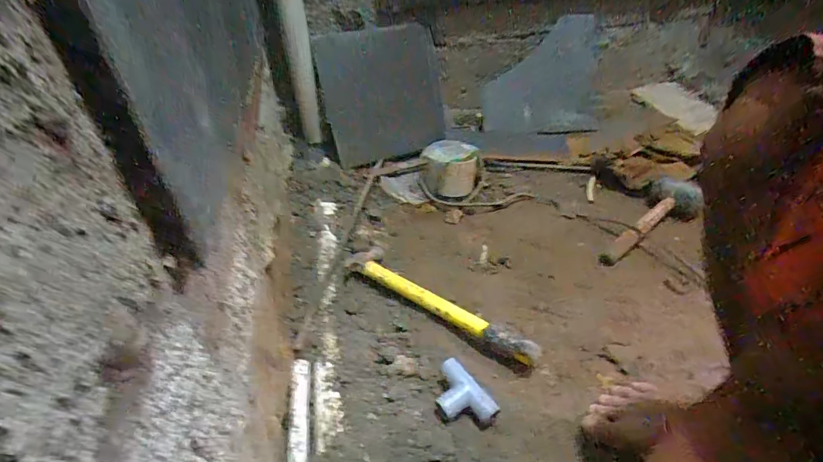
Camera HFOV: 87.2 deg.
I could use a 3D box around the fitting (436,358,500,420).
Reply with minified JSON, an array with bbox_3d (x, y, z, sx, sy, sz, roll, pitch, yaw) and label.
[{"bbox_3d":[0.063,0.213,0.555,0.051,0.033,0.086,-25,40,-27],"label":"fitting"}]

